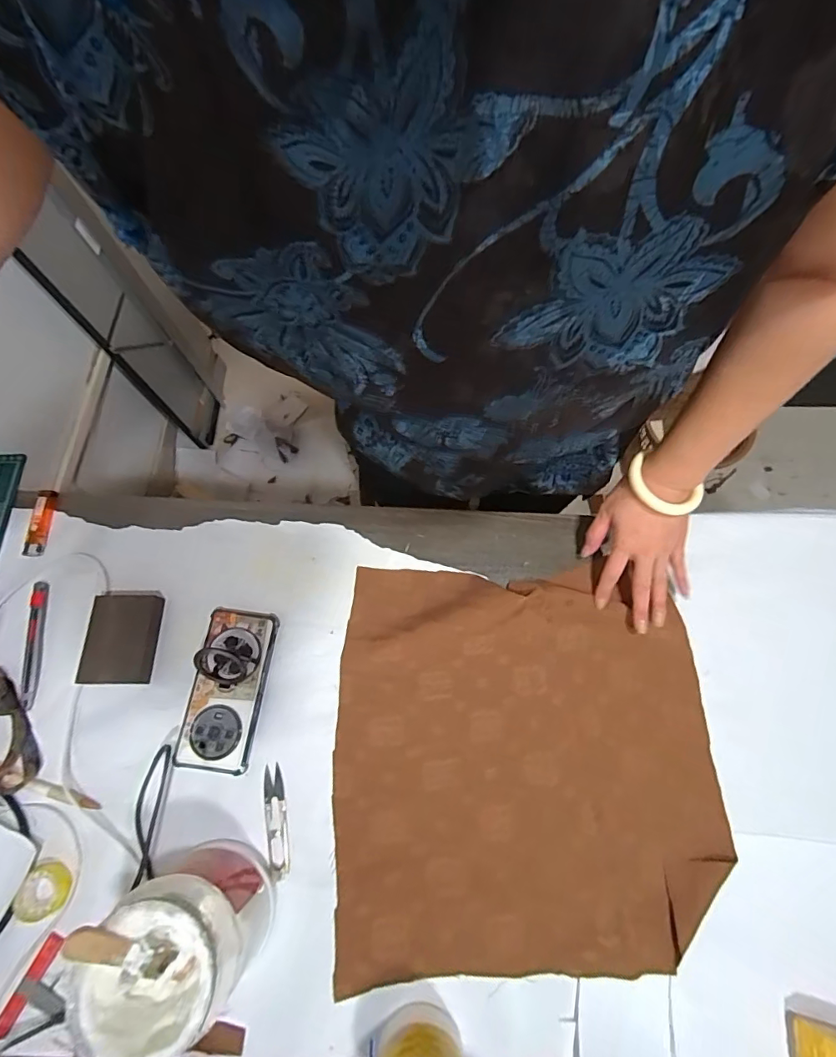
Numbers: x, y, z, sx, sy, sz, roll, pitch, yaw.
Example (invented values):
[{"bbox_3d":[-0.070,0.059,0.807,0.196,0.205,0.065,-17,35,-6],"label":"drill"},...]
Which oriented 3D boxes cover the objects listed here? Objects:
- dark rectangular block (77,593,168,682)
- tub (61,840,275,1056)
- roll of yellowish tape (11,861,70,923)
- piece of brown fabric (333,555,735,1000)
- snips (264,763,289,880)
[{"bbox_3d":[-0.350,0.128,0.572,0.075,0.031,0.104,0,68,1],"label":"dark rectangular block"},{"bbox_3d":[-0.202,0.354,0.415,0.111,0.159,0.106,0,68,1],"label":"tub"},{"bbox_3d":[-0.378,0.367,0.488,0.043,0.011,0.048,10,69,5],"label":"roll of yellowish tape"},{"bbox_3d":[0.115,0.237,0.531,0.403,0.031,0.396,-3,68,0],"label":"piece of brown fabric"},{"bbox_3d":[-0.152,0.310,0.514,0.021,0.004,0.104,-10,68,-3],"label":"snips"}]

